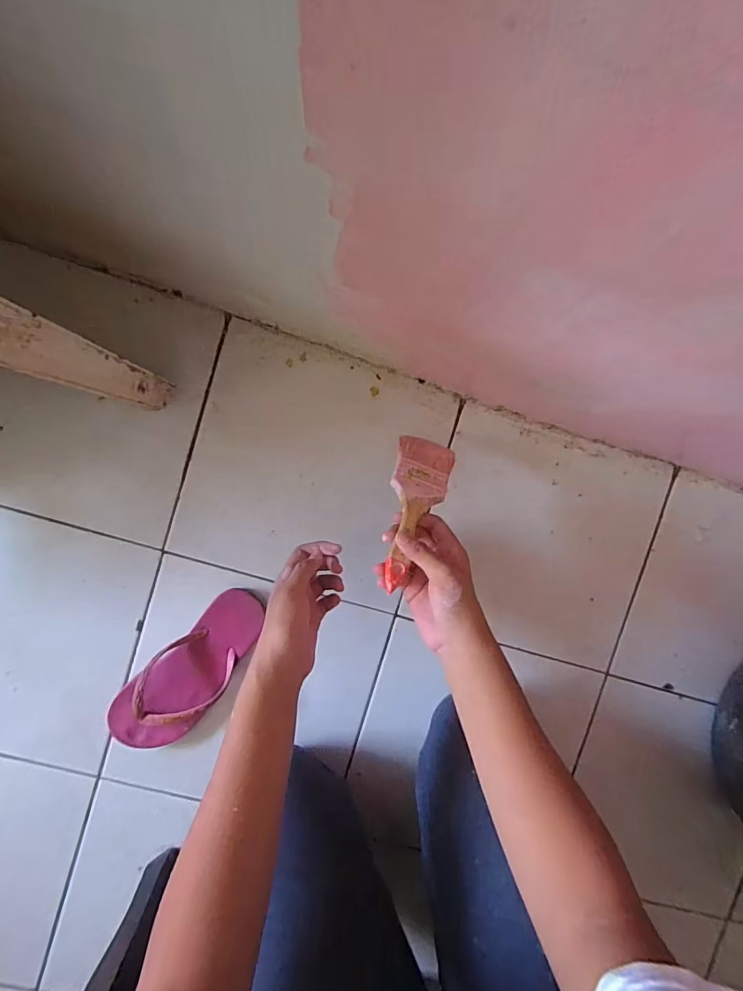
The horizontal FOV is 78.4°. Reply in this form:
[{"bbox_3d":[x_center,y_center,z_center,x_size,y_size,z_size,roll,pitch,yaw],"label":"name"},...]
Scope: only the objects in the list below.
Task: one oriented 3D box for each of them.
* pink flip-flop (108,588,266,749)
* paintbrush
[{"bbox_3d":[-0.217,0.214,0.541,0.093,0.044,0.231,43,90,-6],"label":"pink flip-flop"},{"bbox_3d":[0.046,0.008,0.480,0.062,0.011,0.193,22,52,-6],"label":"paintbrush"}]

